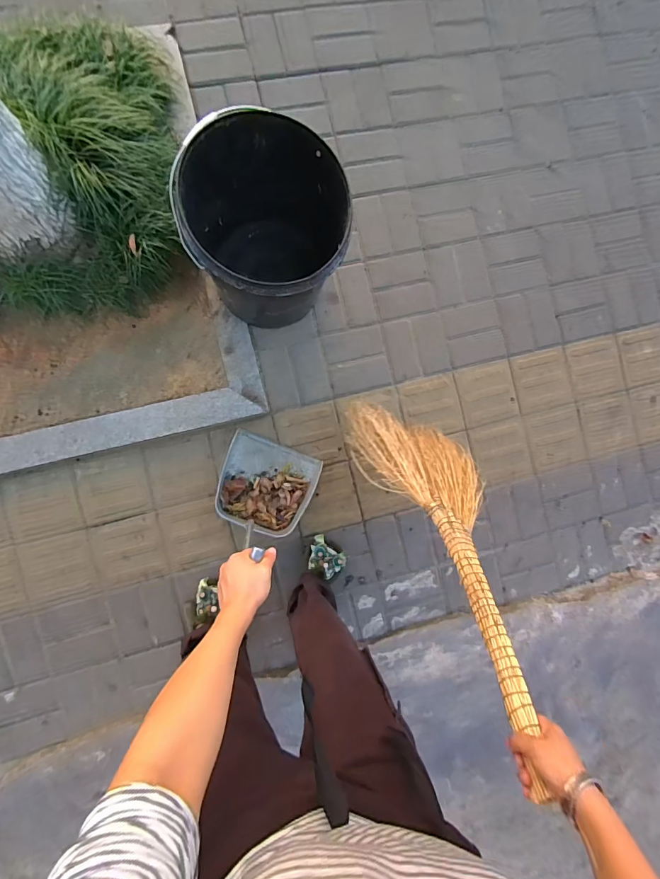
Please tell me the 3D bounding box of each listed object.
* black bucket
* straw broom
[{"bbox_3d":[-0.158,-0.498,1.013,0.362,0.402,0.357,0,91,-8],"label":"black bucket"},{"bbox_3d":[0.253,0.153,0.827,0.271,0.724,0.125,-12,130,-5],"label":"straw broom"}]

